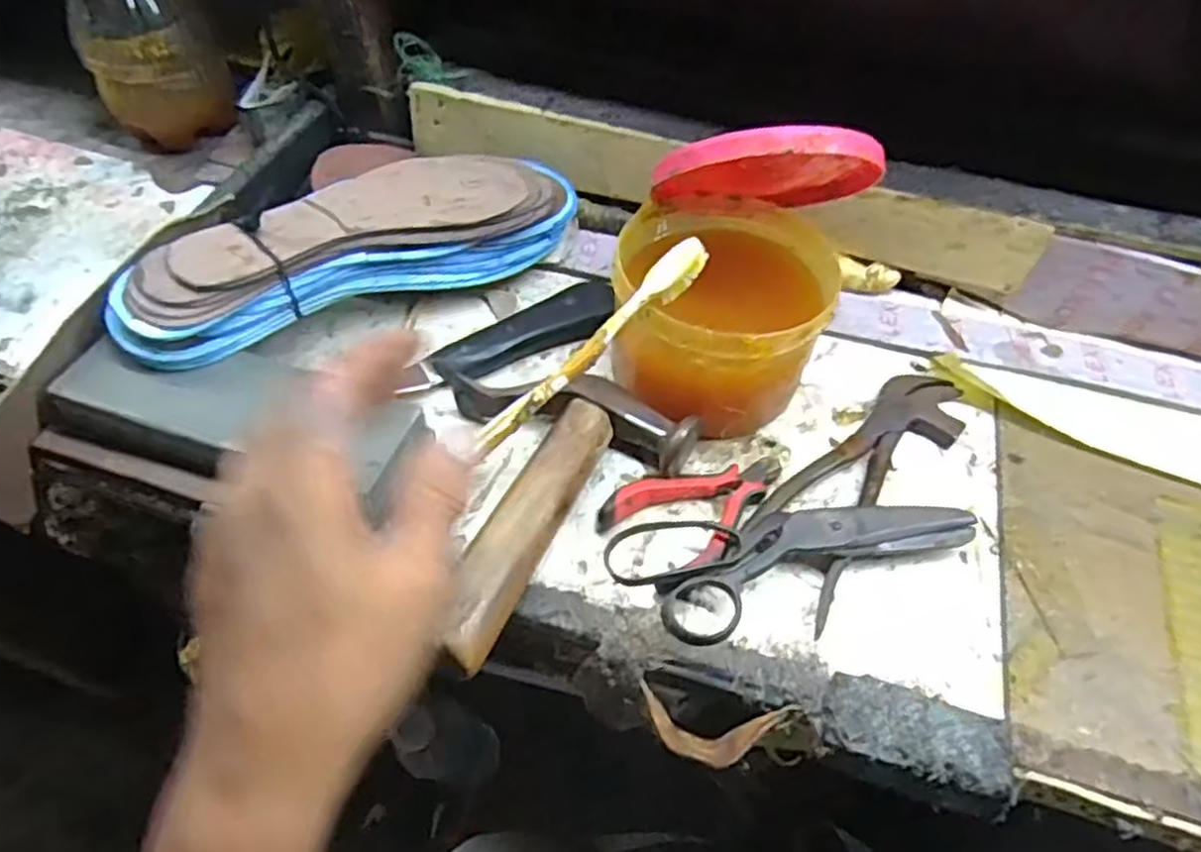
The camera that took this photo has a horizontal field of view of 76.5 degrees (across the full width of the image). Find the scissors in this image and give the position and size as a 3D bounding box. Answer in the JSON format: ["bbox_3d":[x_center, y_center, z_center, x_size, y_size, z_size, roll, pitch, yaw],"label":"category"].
[{"bbox_3d":[0.094,0.057,0.381,0.177,0.022,0.067,-18,55,-14],"label":"scissors"}]

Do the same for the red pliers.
[{"bbox_3d":[0.055,0.040,0.392,0.102,0.017,0.058,-30,59,-22],"label":"red pliers"}]

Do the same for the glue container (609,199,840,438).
[{"bbox_3d":[0.067,-0.060,0.433,0.118,0.084,0.122,10,51,6],"label":"glue container"}]

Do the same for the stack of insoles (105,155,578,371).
[{"bbox_3d":[-0.138,-0.108,0.453,0.277,0.055,0.075,-29,58,-23],"label":"stack of insoles"}]

